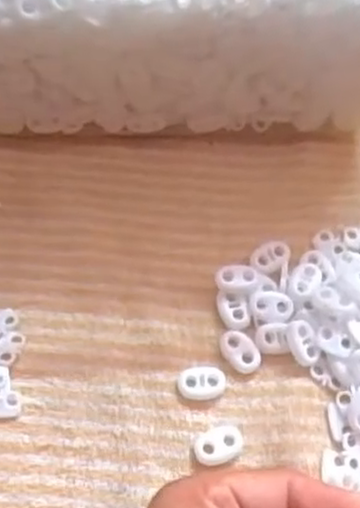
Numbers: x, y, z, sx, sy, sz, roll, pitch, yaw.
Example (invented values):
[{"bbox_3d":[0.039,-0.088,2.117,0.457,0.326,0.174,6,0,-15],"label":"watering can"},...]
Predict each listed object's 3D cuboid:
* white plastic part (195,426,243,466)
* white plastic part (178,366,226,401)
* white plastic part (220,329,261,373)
[{"bbox_3d":[0.018,0.087,0.326,0.023,0.005,0.015,-22,64,-14],"label":"white plastic part"},{"bbox_3d":[0.011,0.062,0.339,0.022,0.005,0.015,-4,61,-5],"label":"white plastic part"},{"bbox_3d":[0.029,0.047,0.347,0.015,0.006,0.023,-29,66,-18],"label":"white plastic part"}]

